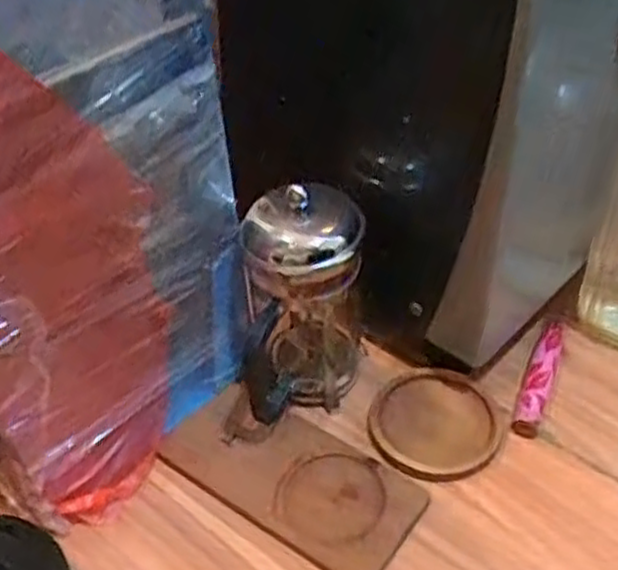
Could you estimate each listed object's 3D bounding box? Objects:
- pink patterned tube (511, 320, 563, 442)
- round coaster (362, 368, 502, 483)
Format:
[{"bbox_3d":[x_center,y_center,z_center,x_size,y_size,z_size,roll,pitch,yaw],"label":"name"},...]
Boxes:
[{"bbox_3d":[0.187,0.070,0.625,0.022,0.024,0.115,15,46,18],"label":"pink patterned tube"},{"bbox_3d":[0.100,0.108,0.606,0.099,0.011,0.095,-2,43,2],"label":"round coaster"}]

